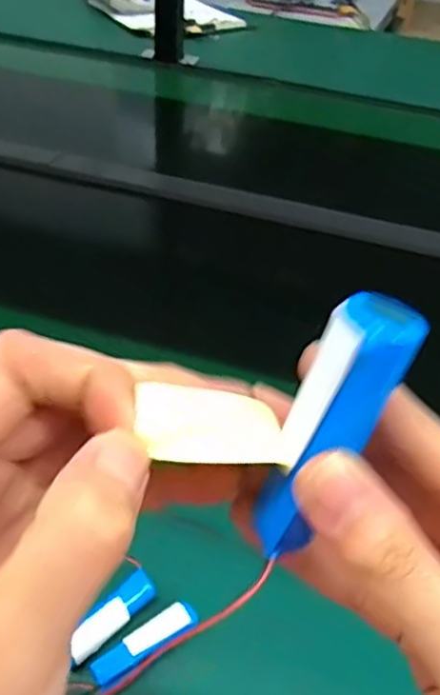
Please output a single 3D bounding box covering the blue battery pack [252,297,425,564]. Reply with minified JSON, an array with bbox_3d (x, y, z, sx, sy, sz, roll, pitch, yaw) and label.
[{"bbox_3d":[0.025,0.020,0.156,0.016,0.071,0.016,-7,38,-44],"label":"blue battery pack"}]

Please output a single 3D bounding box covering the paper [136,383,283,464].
[{"bbox_3d":[-0.003,0.019,0.160,0.034,0.004,0.016,5,68,-1],"label":"paper"}]

